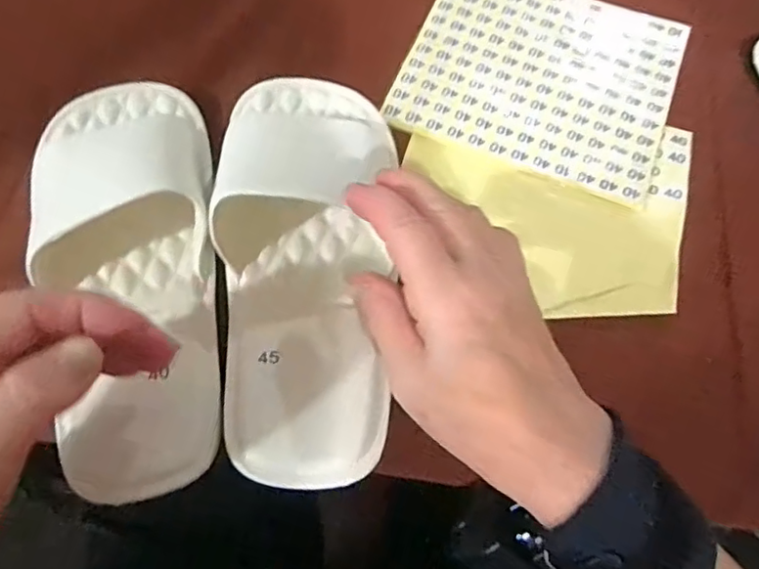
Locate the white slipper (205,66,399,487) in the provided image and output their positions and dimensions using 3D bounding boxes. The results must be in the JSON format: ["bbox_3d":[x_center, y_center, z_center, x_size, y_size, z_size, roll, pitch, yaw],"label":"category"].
[{"bbox_3d":[-0.038,-0.023,0.308,0.086,0.051,0.233,-2,68,-3],"label":"white slipper"}]

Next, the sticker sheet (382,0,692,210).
[{"bbox_3d":[0.108,-0.142,0.400,0.167,0.004,0.160,21,67,7],"label":"sticker sheet"}]

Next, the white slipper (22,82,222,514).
[{"bbox_3d":[-0.132,-0.015,0.306,0.089,0.055,0.230,-11,70,-6],"label":"white slipper"}]

